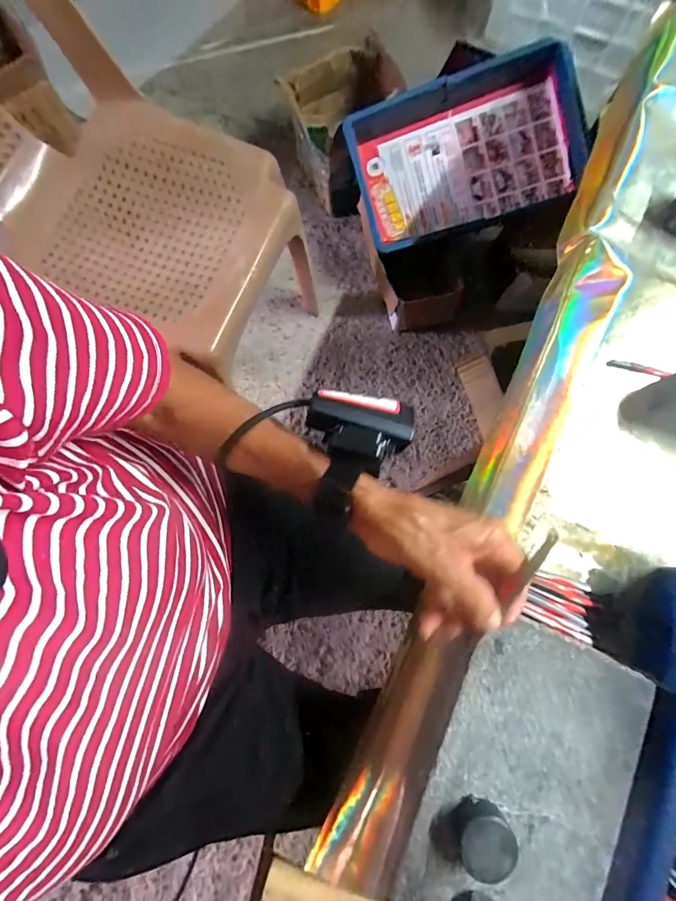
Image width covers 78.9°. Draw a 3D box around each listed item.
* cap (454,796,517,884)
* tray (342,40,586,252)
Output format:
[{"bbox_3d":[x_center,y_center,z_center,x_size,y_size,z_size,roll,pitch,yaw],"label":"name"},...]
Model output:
[{"bbox_3d":[0.098,0.262,0.276,0.033,0.023,0.038,12,79,2],"label":"cap"},{"bbox_3d":[0.255,-0.587,0.831,0.433,0.079,0.274,-12,96,14],"label":"tray"}]

